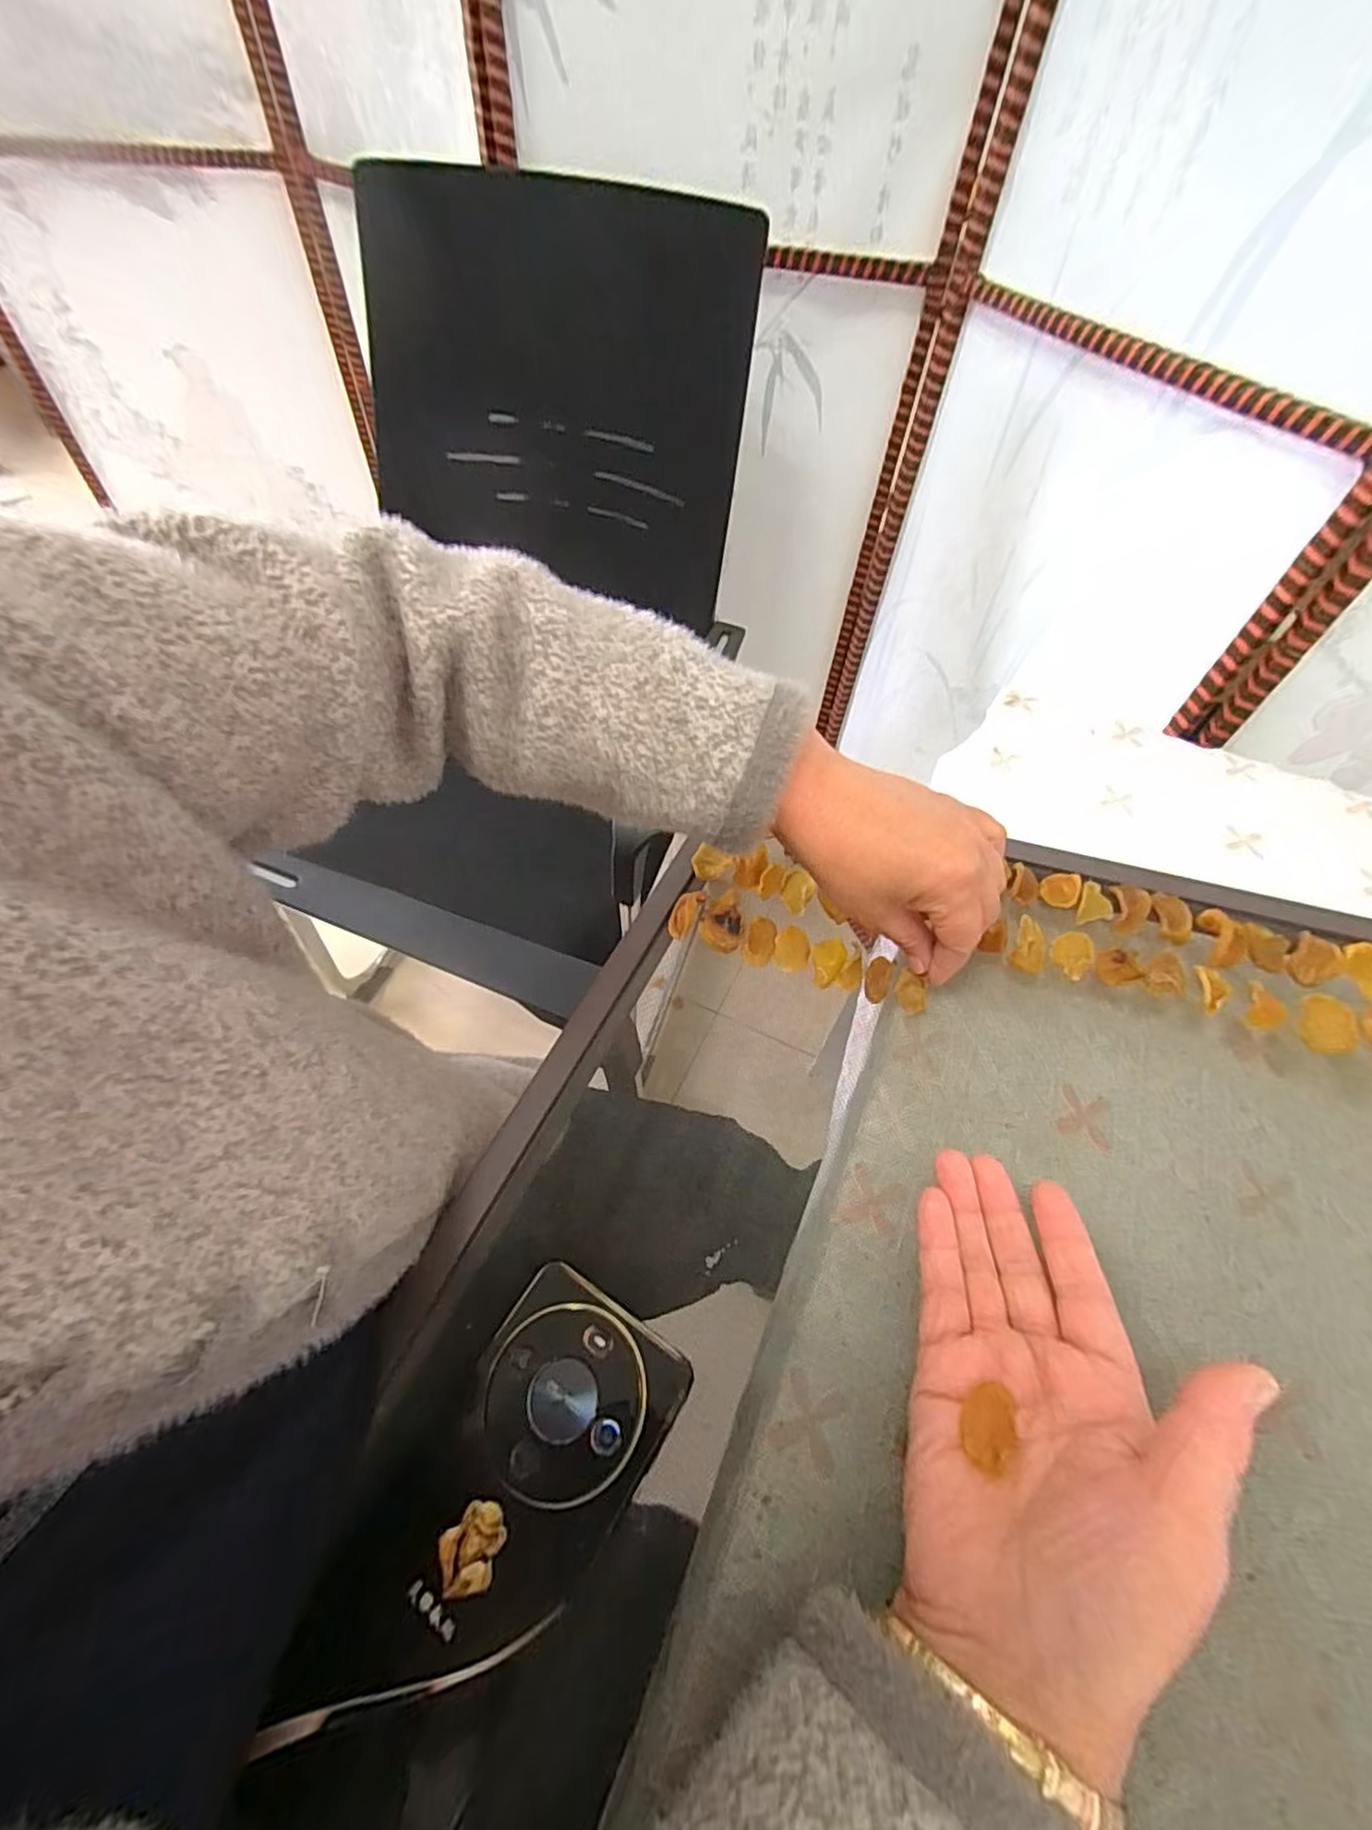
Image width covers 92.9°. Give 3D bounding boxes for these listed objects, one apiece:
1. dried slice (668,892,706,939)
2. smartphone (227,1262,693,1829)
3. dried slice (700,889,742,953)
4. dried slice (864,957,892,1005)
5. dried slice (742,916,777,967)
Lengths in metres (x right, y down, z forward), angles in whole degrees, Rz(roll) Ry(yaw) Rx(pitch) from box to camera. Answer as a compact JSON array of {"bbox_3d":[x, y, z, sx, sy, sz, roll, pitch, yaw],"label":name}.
[{"bbox_3d":[-0.001,-0.002,0.390,0.015,0.004,0.034,20,55,12],"label":"dried slice"},{"bbox_3d":[-0.075,0.216,0.227,0.081,0.013,0.163,28,57,18],"label":"smartphone"},{"bbox_3d":[0.023,0.002,0.387,0.024,0.005,0.040,12,53,7],"label":"dried slice"},{"bbox_3d":[0.105,0.036,0.357,0.012,0.007,0.025,13,86,8],"label":"dried slice"},{"bbox_3d":[0.044,0.016,0.381,0.017,0.004,0.030,16,69,3],"label":"dried slice"}]

